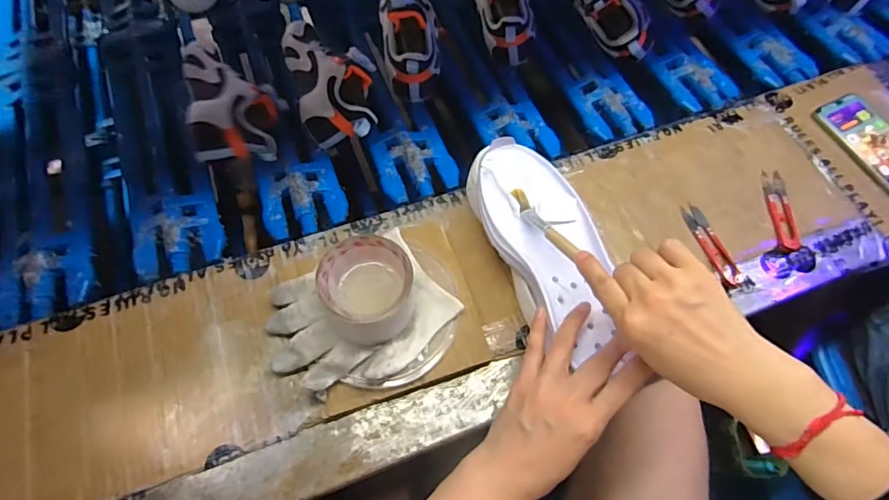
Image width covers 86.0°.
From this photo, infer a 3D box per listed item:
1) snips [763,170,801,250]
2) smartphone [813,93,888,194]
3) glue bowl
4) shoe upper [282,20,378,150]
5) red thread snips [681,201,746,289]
[{"bbox_3d":[0.373,-0.046,0.529,0.025,0.007,0.099,5,67,-1],"label":"snips"},{"bbox_3d":[0.524,-0.121,0.571,0.081,0.007,0.159,-23,69,-12],"label":"smartphone"},{"bbox_3d":[-0.068,0.035,0.423,0.077,0.049,0.079,1,67,-3],"label":"glue bowl"},{"bbox_3d":[-0.141,-0.216,0.591,0.092,0.052,0.194,-16,69,-10],"label":"shoe upper"},{"bbox_3d":[0.286,-0.006,0.513,0.025,0.012,0.098,-18,69,-11],"label":"red thread snips"}]

